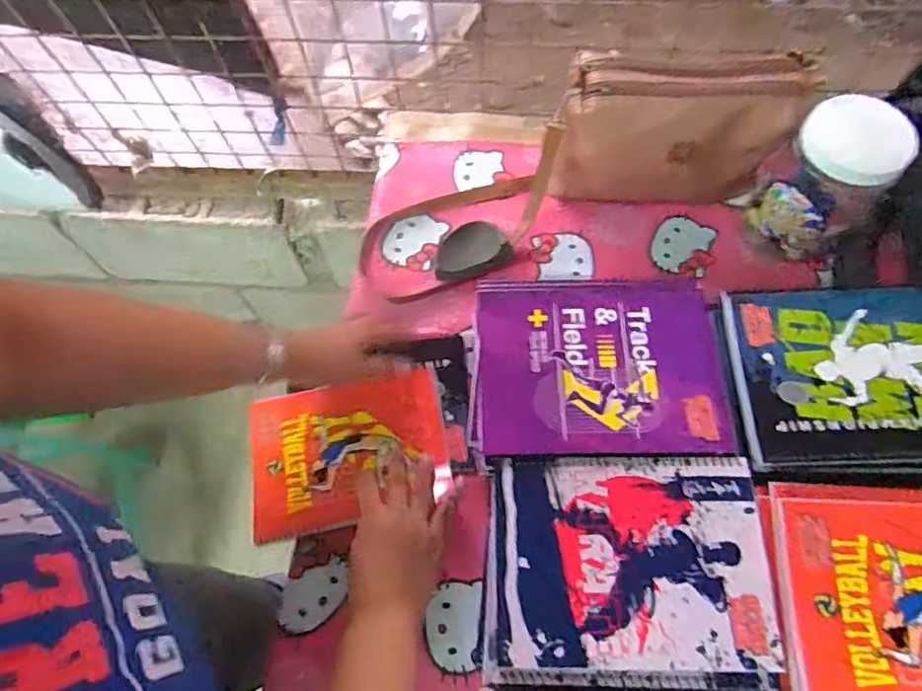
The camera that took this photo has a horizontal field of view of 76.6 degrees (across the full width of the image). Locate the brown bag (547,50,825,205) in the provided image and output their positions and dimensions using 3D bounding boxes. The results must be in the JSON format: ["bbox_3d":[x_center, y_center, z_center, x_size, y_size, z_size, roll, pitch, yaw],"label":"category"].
[{"bbox_3d":[0.224,-0.228,0.639,0.248,0.177,0.065,1,66,3],"label":"brown bag"}]

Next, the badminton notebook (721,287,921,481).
[{"bbox_3d":[0.332,0.028,0.480,0.200,0.016,0.159,-1,66,3],"label":"badminton notebook"}]

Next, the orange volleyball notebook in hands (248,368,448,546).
[{"bbox_3d":[-0.116,0.110,0.594,0.196,0.016,0.141,-10,66,-1],"label":"orange volleyball notebook in hands"}]

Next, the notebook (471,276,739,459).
[{"bbox_3d":[0.114,0.015,0.492,0.203,0.013,0.158,-1,66,3],"label":"notebook"}]

